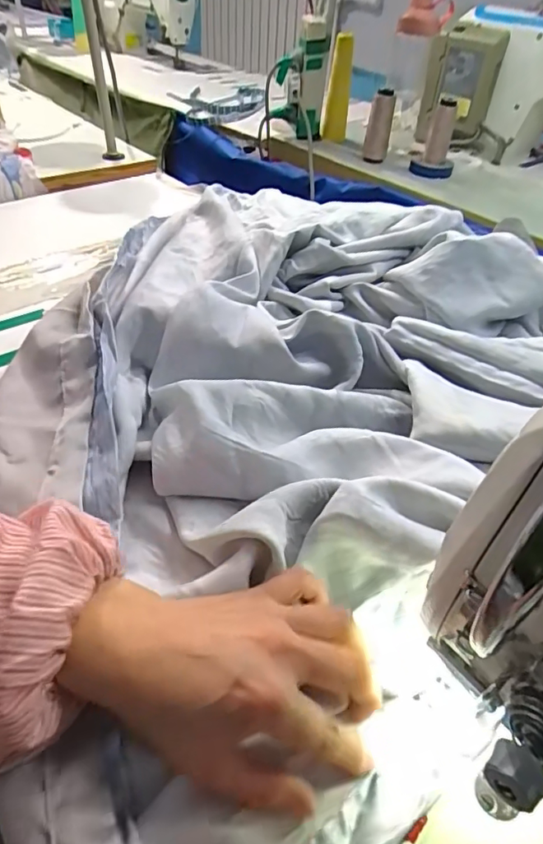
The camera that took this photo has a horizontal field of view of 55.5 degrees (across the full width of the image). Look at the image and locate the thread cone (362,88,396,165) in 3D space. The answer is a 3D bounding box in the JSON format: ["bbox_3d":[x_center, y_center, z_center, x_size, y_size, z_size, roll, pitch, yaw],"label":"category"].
[{"bbox_3d":[0.192,-0.524,0.917,0.043,0.116,0.038,12,45,8],"label":"thread cone"}]

